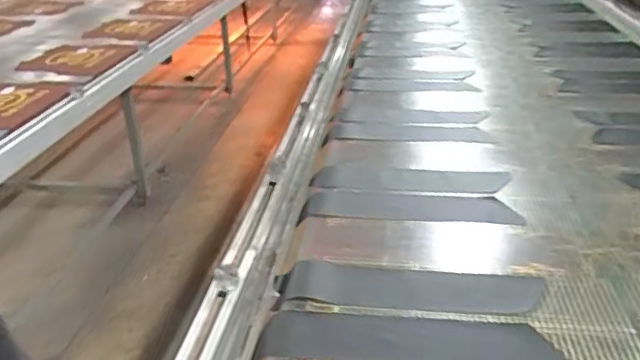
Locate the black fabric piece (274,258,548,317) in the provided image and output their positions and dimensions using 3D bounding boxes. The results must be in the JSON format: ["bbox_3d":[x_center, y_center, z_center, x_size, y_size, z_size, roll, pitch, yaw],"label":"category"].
[{"bbox_3d":[0.143,0.179,0.950,0.432,0.013,0.123,2,28,4],"label":"black fabric piece"}]

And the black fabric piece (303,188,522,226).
[{"bbox_3d":[0.178,0.056,1.187,0.432,0.024,0.138,3,28,5],"label":"black fabric piece"}]

